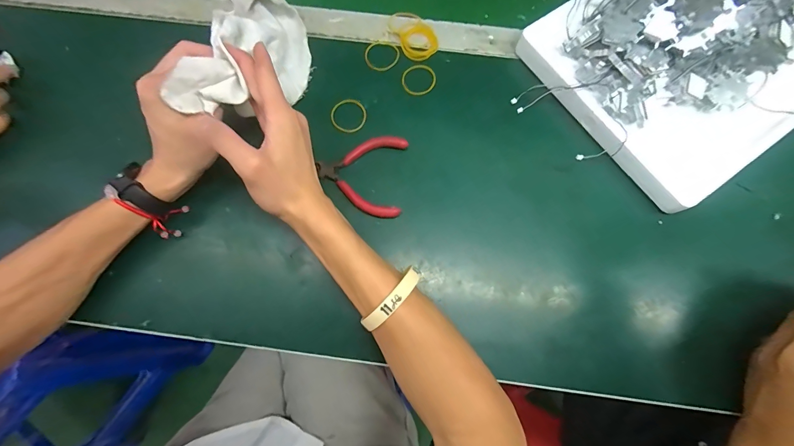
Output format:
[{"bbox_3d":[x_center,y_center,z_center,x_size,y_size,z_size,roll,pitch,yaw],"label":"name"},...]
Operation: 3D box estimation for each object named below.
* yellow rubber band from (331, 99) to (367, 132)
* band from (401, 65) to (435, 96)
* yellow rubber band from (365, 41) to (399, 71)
[{"bbox_3d":[-0.054,-0.119,0.376,0.039,0.004,0.037,0,88,4],"label":"yellow rubber band"},{"bbox_3d":[0.025,-0.164,0.386,0.039,0.004,0.040,0,73,0],"label":"band"},{"bbox_3d":[-0.017,-0.195,0.393,0.040,0.004,0.041,-6,74,-2],"label":"yellow rubber band"}]

